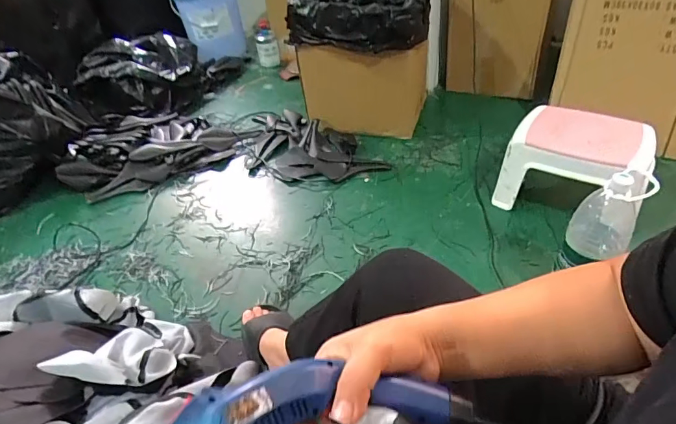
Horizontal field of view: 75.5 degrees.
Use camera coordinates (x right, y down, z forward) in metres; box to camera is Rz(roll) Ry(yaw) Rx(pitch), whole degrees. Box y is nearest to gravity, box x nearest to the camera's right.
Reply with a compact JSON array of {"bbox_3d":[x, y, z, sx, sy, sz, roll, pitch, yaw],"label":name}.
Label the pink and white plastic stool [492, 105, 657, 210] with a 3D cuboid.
[{"bbox_3d":[0.591,-0.117,1.101,0.310,0.199,0.207,20,49,29],"label":"pink and white plastic stool"}]

